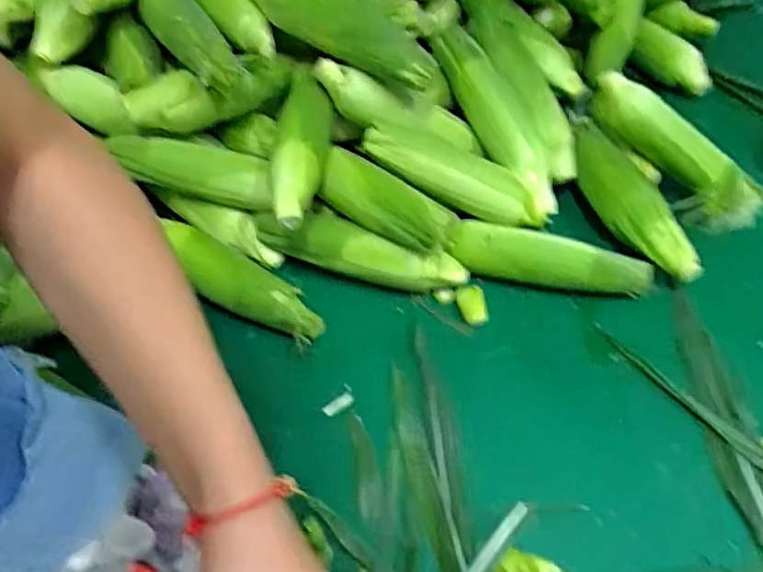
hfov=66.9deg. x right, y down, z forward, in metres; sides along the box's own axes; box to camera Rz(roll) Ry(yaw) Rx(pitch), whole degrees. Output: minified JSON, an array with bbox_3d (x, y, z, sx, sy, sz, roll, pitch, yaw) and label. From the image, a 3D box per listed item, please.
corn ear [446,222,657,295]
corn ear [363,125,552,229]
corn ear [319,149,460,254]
[{"bbox_3d":[0.171,-0.026,0.597,0.200,0.053,0.045,6,52,8],"label":"corn ear"},{"bbox_3d":[0.077,-0.117,0.601,0.204,0.041,0.053,26,56,3],"label":"corn ear"},{"bbox_3d":[0.002,-0.088,0.594,0.160,0.052,0.058,29,59,24],"label":"corn ear"}]

